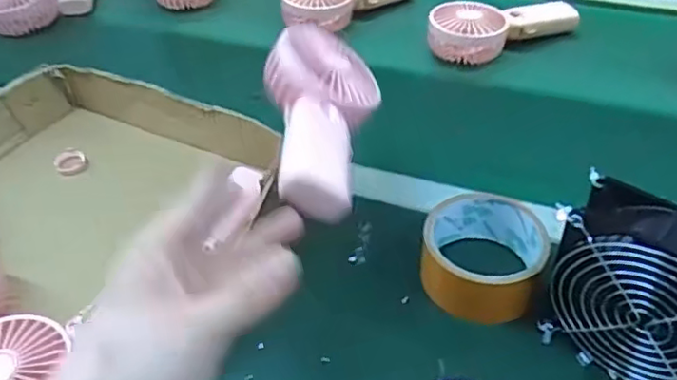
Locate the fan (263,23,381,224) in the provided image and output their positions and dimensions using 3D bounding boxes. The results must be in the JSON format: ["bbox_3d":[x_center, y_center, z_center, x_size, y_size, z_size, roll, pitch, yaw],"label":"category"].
[{"bbox_3d":[-0.023,-0.047,0.444,0.082,0.043,0.186,24,44,-10],"label":"fan"}]

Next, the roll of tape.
[{"bbox_3d":[0.106,0.049,0.460,0.085,0.045,0.085,-2,44,2],"label":"roll of tape"}]

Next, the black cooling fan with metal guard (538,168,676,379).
[{"bbox_3d":[0.193,0.067,0.382,0.118,0.115,0.048,29,52,29],"label":"black cooling fan with metal guard"}]

